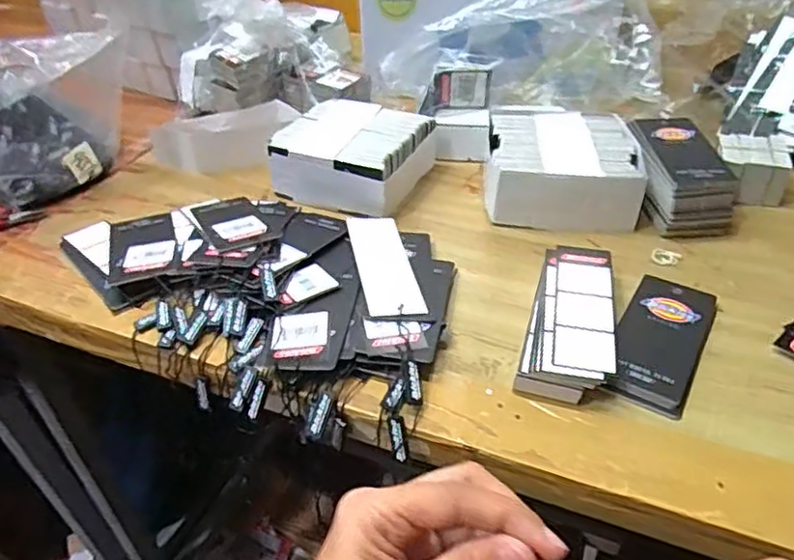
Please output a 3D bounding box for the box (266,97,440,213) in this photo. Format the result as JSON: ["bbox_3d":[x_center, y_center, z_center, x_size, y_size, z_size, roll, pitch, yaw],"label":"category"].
[{"bbox_3d":[-0.038,-0.109,0.546,0.114,0.050,0.123,17,45,23],"label":"box"}]

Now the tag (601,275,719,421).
[{"bbox_3d":[0.169,0.036,0.395,0.050,0.009,0.115,20,46,26],"label":"tag"}]

